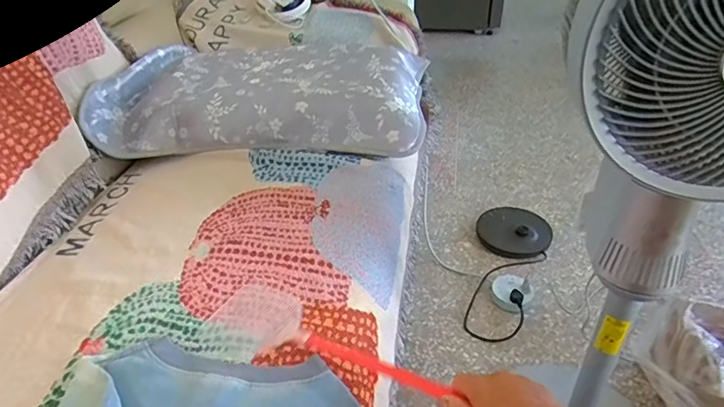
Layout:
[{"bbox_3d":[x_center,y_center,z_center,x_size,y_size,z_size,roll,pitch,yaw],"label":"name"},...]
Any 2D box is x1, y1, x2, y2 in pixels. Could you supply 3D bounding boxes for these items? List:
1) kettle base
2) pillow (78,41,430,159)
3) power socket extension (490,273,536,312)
[{"bbox_3d":[0.440,0.076,1.398,0.204,0.030,0.196,-1,36,1],"label":"kettle base"},{"bbox_3d":[-0.202,-0.238,1.065,0.644,0.134,0.369,2,36,5],"label":"pillow"},{"bbox_3d":[0.371,0.214,1.206,0.091,0.033,0.104,29,46,35],"label":"power socket extension"}]

